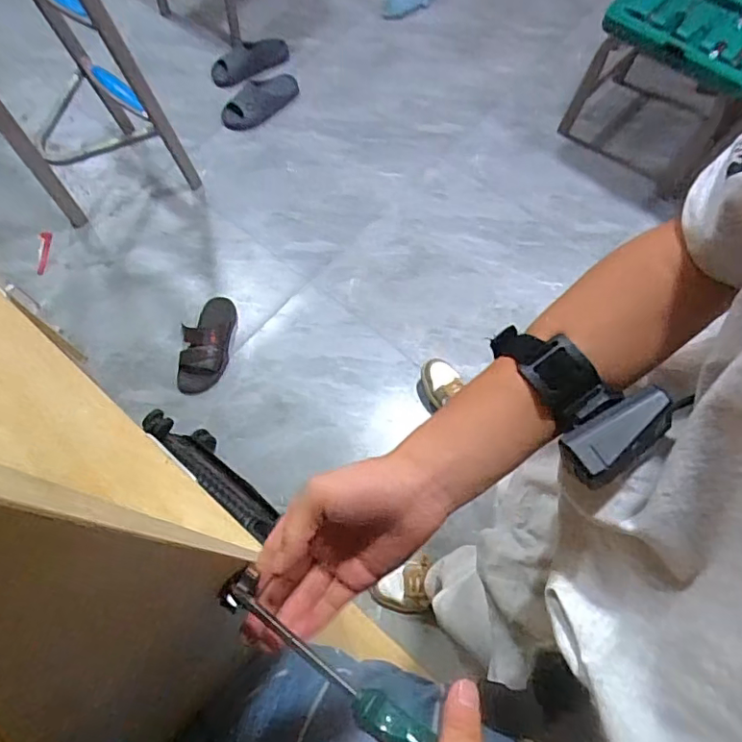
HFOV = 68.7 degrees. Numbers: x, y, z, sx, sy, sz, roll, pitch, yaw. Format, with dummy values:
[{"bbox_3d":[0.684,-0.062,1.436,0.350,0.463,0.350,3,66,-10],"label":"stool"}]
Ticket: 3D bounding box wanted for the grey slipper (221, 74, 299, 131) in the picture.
[{"bbox_3d":[-0.347,-0.849,1.706,0.257,0.050,0.114,-37,74,-15],"label":"grey slipper"}]

